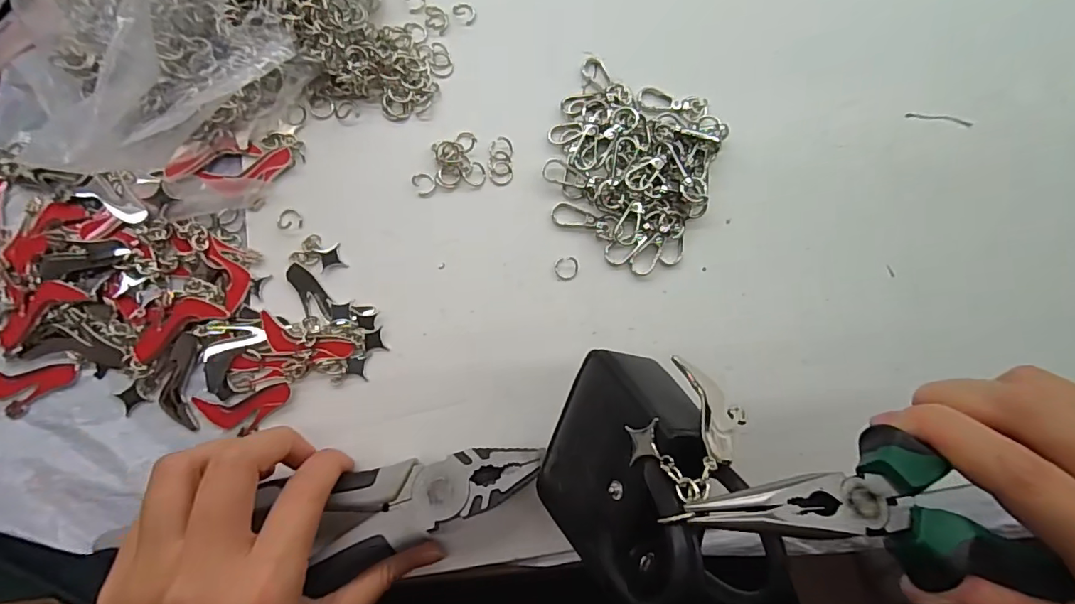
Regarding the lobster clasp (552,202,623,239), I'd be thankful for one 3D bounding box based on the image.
[{"bbox_3d":[0.027,-0.044,0.278,0.039,0.005,0.013,19,82,-4],"label":"lobster clasp"}]

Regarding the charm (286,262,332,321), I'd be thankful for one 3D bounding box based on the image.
[{"bbox_3d":[-0.116,-0.005,0.260,0.014,0.004,0.033,-27,87,-8],"label":"charm"}]

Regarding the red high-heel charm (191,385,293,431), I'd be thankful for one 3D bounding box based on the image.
[{"bbox_3d":[-0.145,0.053,0.253,0.046,0.005,0.017,-9,85,-7],"label":"red high-heel charm"}]

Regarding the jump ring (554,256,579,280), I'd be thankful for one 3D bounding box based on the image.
[{"bbox_3d":[0.016,-0.018,0.276,0.013,0.004,0.012,1,83,-6],"label":"jump ring"}]

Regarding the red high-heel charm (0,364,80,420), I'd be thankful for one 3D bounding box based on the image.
[{"bbox_3d":[-0.246,0.042,0.246,0.046,0.004,0.026,3,83,-6],"label":"red high-heel charm"}]

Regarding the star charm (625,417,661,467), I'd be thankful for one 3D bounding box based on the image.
[{"bbox_3d":[0.037,0.049,0.179,0.004,0.013,0.014,20,60,-40],"label":"star charm"}]

